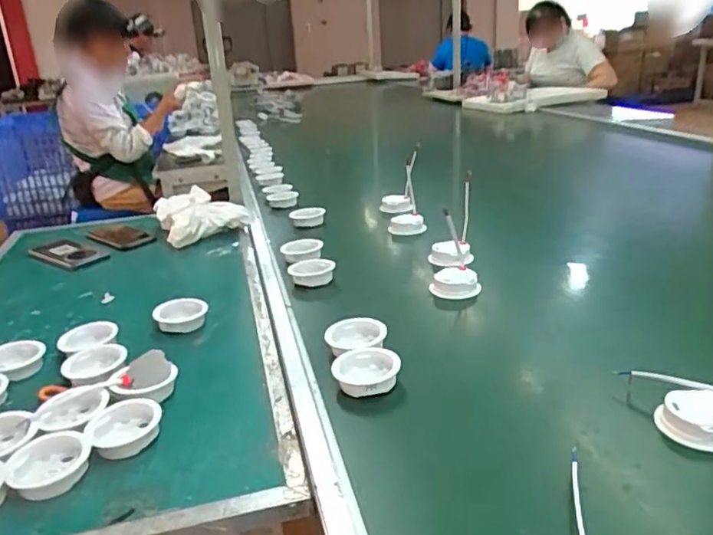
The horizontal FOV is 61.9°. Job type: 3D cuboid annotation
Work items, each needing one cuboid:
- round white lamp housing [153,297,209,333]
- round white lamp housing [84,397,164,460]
[{"bbox_3d":[-0.242,0.066,0.819,0.069,0.029,0.055,-10,22,-18],"label":"round white lamp housing"},{"bbox_3d":[-0.229,0.158,0.590,0.066,0.027,0.067,-3,21,1],"label":"round white lamp housing"}]

